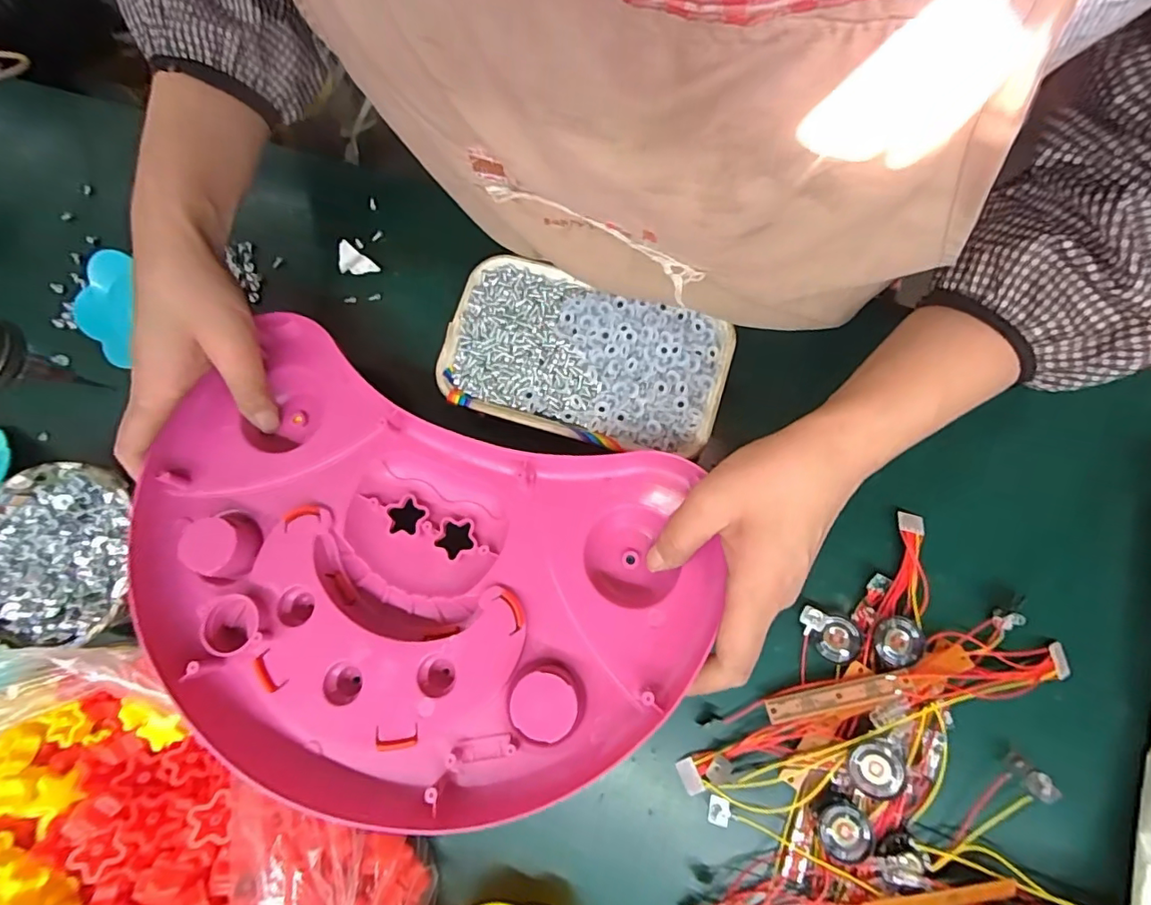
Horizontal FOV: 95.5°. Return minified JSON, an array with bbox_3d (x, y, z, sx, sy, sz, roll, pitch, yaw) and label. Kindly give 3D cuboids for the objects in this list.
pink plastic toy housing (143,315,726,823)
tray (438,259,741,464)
[{"bbox_3d":[-0.095,0.067,0.293,0.319,0.042,0.218,20,77,6],"label":"pink plastic toy housing"},{"bbox_3d":[0.004,-0.060,0.332,0.174,0.021,0.101,17,83,8],"label":"tray"}]

